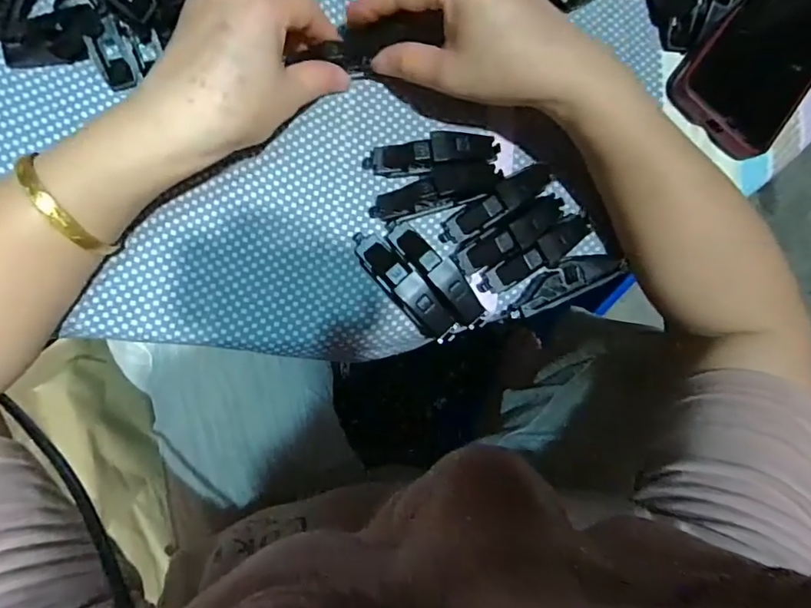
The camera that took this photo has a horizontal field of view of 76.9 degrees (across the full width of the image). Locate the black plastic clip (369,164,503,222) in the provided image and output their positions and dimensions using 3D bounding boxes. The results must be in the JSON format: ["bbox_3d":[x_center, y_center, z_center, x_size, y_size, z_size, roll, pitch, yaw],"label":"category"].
[{"bbox_3d":[0.019,-0.069,0.307,0.077,0.018,0.024,-15,89,-9],"label":"black plastic clip"}]

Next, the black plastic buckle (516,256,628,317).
[{"bbox_3d":[0.098,-0.014,0.313,0.067,0.017,0.019,-24,90,-9],"label":"black plastic buckle"}]

